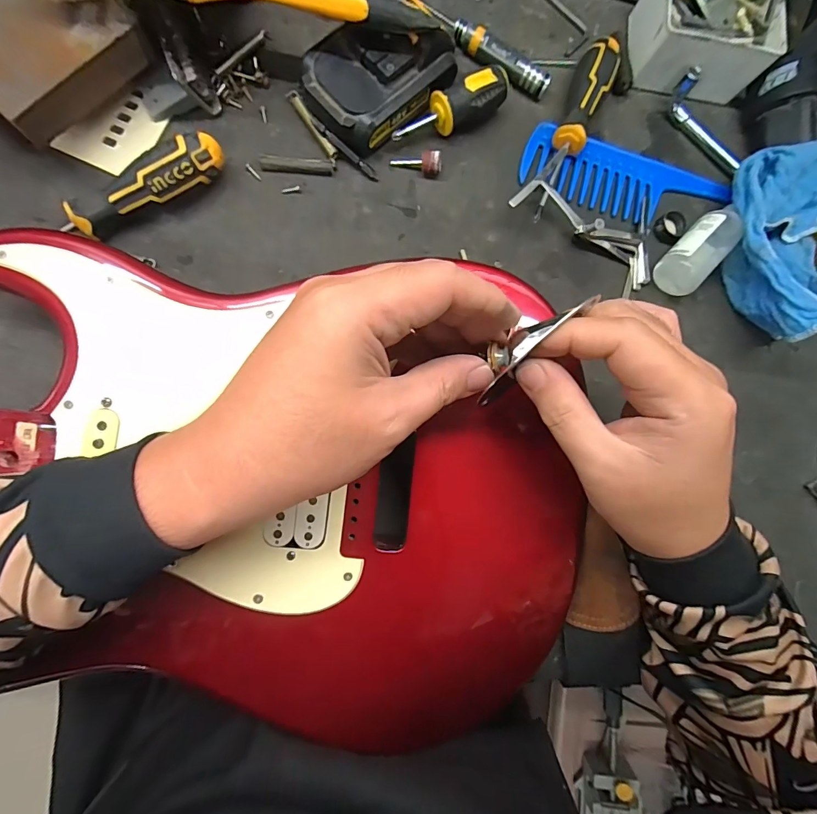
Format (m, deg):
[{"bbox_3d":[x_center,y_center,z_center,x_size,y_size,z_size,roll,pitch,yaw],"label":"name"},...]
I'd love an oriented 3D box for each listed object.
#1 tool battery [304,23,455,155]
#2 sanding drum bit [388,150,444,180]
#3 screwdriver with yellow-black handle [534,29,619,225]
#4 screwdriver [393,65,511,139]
[{"bbox_3d":[-0.023,-0.251,0.306,0.115,0.044,0.076,-39,90,-9],"label":"tool battery"},{"bbox_3d":[0.007,-0.192,0.319,0.040,0.017,0.013,9,83,-6],"label":"sanding drum bit"},{"bbox_3d":[0.131,-0.220,0.329,0.028,0.030,0.162,20,82,-4],"label":"screwdriver with yellow-black handle"},{"bbox_3d":[0.032,-0.228,0.319,0.096,0.031,0.025,-28,88,-8],"label":"screwdriver"}]

